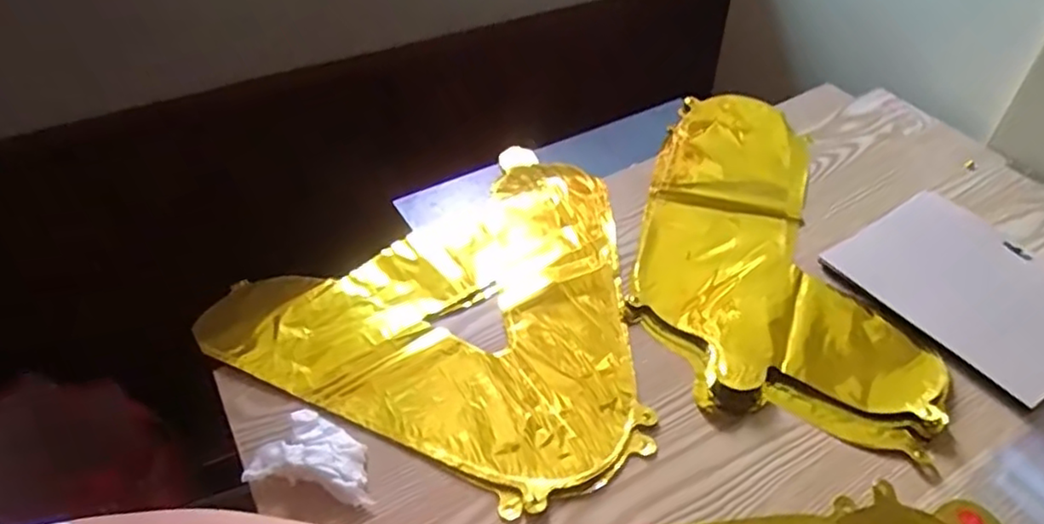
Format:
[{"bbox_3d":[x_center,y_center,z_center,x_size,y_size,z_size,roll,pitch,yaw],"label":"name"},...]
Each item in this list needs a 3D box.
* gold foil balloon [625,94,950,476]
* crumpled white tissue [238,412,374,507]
[{"bbox_3d":[0.238,-0.030,0.629,0.235,0.015,0.417,11,46,11],"label":"gold foil balloon"},{"bbox_3d":[-0.140,0.132,0.461,0.087,0.018,0.055,10,45,10],"label":"crumpled white tissue"}]

